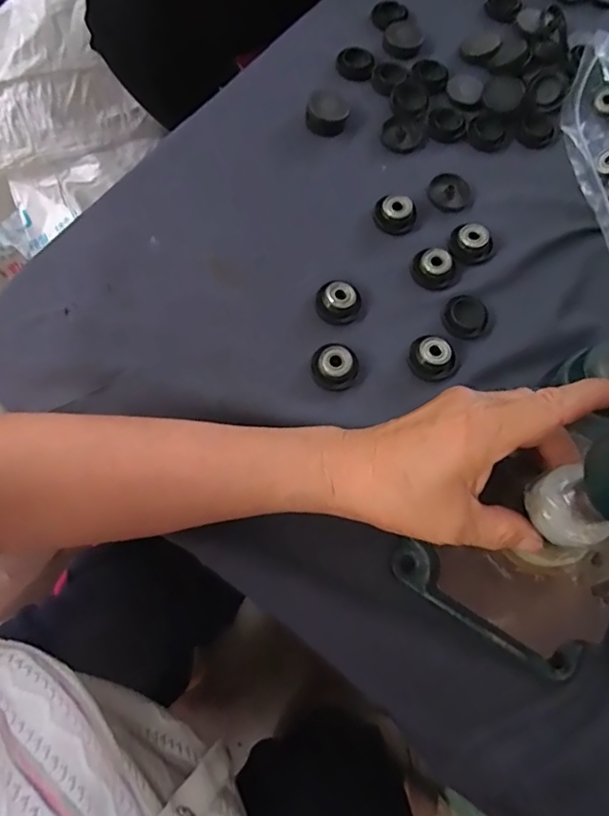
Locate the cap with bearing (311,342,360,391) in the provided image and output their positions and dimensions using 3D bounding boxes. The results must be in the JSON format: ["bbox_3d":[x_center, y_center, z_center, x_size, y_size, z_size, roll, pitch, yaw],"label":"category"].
[{"bbox_3d":[0.021,-0.027,0.372,0.031,0.013,0.028,11,70,0],"label":"cap with bearing"}]

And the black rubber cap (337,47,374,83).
[{"bbox_3d":[0.044,-0.300,0.486,0.033,0.007,0.033,1,70,-3],"label":"black rubber cap"}]

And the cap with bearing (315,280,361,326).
[{"bbox_3d":[0.024,-0.074,0.389,0.031,0.016,0.024,6,70,-2],"label":"cap with bearing"}]

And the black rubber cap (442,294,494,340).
[{"bbox_3d":[0.116,-0.064,0.391,0.034,0.007,0.029,35,72,8],"label":"black rubber cap"}]

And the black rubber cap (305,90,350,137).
[{"bbox_3d":[0.019,-0.239,0.451,0.033,0.014,0.033,1,70,-3],"label":"black rubber cap"}]

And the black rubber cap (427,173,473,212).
[{"bbox_3d":[0.113,-0.169,0.433,0.032,0.005,0.032,1,70,-3],"label":"black rubber cap"}]

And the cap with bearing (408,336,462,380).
[{"bbox_3d":[0.089,-0.035,0.379,0.034,0.013,0.029,30,71,7],"label":"cap with bearing"}]

